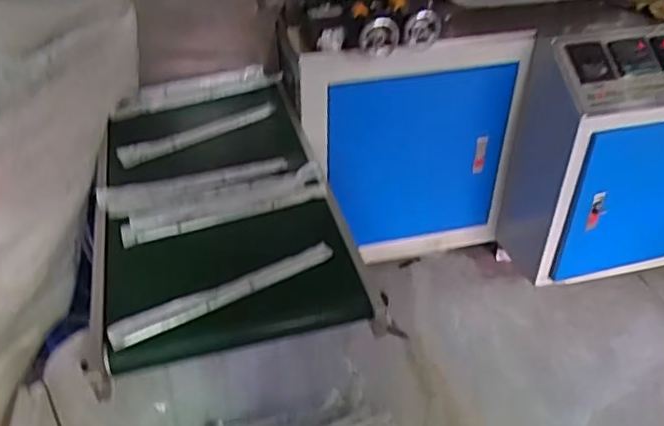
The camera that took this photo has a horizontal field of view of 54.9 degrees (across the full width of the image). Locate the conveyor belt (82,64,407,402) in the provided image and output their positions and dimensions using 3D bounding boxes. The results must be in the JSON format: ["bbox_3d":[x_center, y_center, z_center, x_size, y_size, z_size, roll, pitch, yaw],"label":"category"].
[{"bbox_3d":[-0.182,-0.030,1.000,0.350,0.108,0.634,-8,39,-12],"label":"conveyor belt"}]

